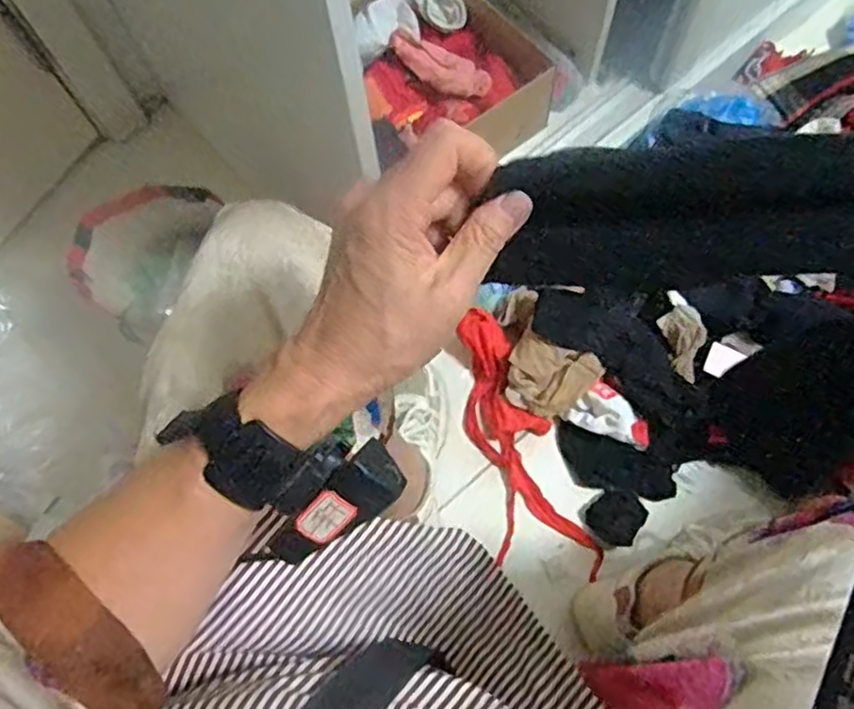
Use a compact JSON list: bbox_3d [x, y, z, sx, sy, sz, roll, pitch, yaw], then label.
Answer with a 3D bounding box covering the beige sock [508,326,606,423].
[{"bbox_3d":[0.156,0.021,0.882,0.104,0.016,0.099,39,95,-5],"label":"beige sock"}]

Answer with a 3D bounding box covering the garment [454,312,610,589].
[{"bbox_3d":[0.105,0.119,0.881,0.116,0.033,0.345,-20,84,-5],"label":"garment"}]

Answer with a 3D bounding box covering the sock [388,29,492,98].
[{"bbox_3d":[0.018,-0.376,0.907,0.141,0.027,0.054,19,70,-18],"label":"sock"}]

